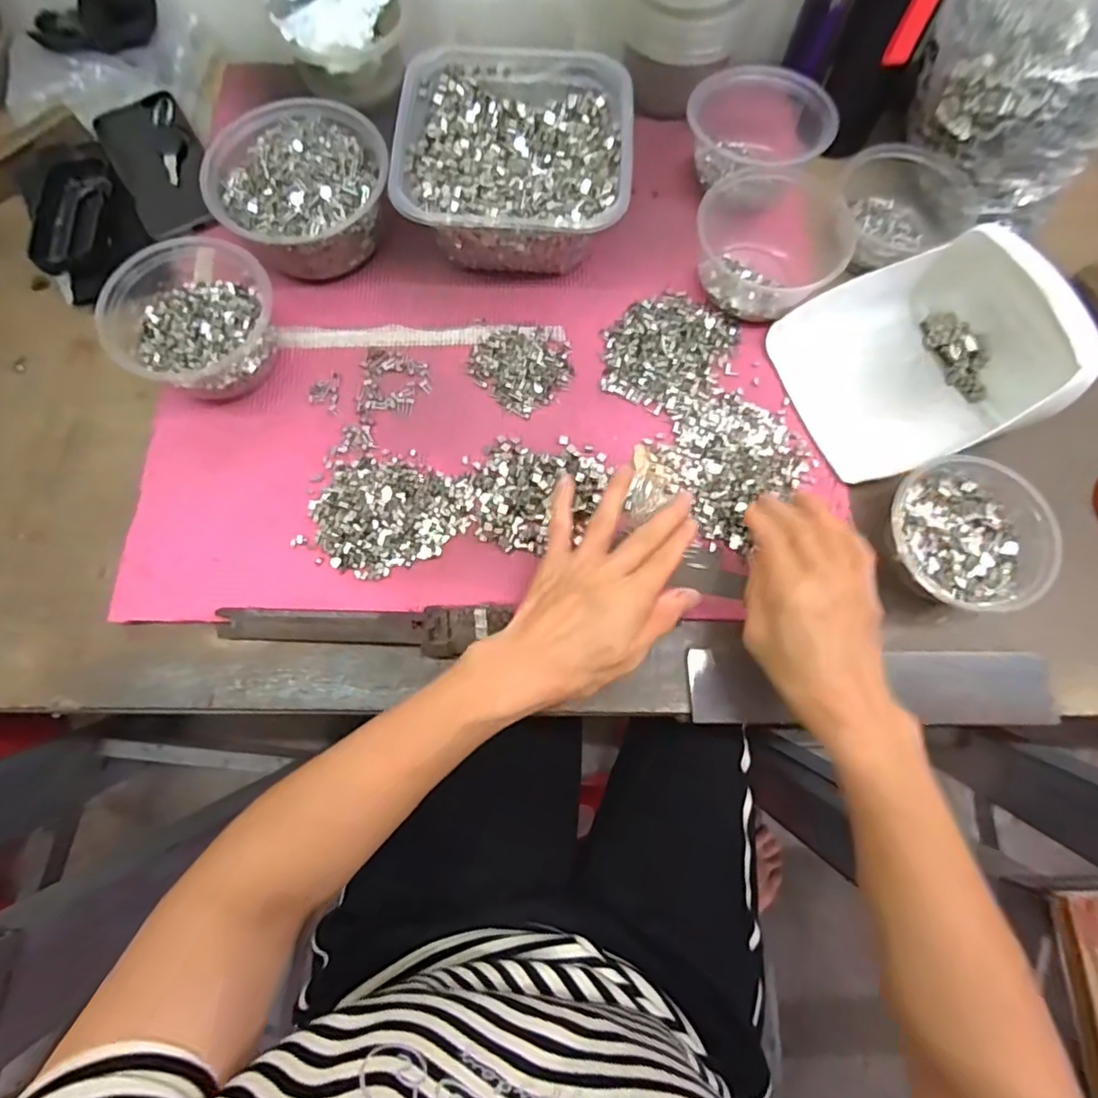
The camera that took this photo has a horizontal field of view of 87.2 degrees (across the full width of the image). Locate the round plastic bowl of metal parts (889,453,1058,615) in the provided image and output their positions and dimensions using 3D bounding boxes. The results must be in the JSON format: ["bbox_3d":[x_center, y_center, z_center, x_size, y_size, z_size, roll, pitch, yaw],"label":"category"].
[{"bbox_3d":[0.283,-0.009,0.400,0.096,0.054,0.103,0,73,-1],"label":"round plastic bowl of metal parts"}]

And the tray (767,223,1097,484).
[{"bbox_3d":[0.278,-0.148,0.422,0.175,0.076,0.154,-20,75,-7],"label":"tray"}]

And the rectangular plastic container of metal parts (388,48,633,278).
[{"bbox_3d":[-0.027,-0.311,0.465,0.172,0.069,0.181,2,73,0],"label":"rectangular plastic container of metal parts"}]

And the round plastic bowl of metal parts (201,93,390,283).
[{"bbox_3d":[-0.194,-0.288,0.459,0.126,0.062,0.137,0,73,-1],"label":"round plastic bowl of metal parts"}]

